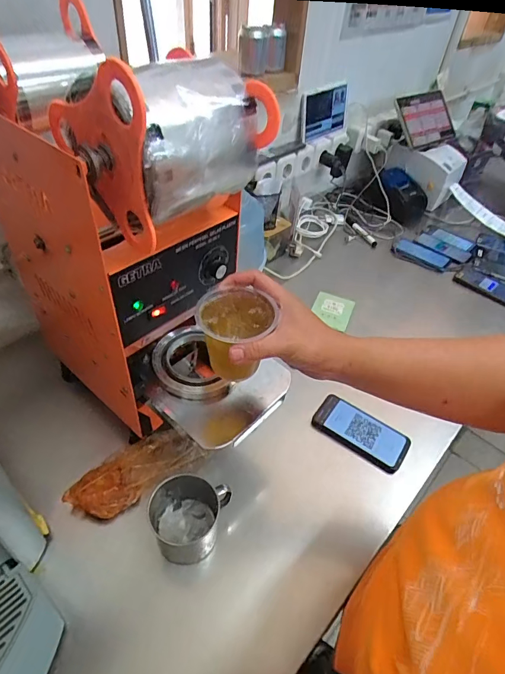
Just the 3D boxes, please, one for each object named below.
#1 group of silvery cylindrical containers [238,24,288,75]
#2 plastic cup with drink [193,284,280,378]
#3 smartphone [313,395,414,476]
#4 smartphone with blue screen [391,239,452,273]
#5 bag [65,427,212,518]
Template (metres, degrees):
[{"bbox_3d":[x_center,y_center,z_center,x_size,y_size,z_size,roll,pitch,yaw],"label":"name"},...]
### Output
[{"bbox_3d":[0.023,-0.681,0.965,0.113,0.100,0.119,2,46,-5],"label":"group of silvery cylindrical containers"},{"bbox_3d":[-0.024,0.001,0.474,0.084,0.087,0.082,4,46,-4],"label":"plastic cup with drink"},{"bbox_3d":[0.194,0.171,0.727,0.166,0.017,0.078,28,62,17],"label":"smartphone"},{"bbox_3d":[0.487,-0.237,1.170,0.160,0.009,0.085,29,61,22],"label":"smartphone with blue screen"},{"bbox_3d":[-0.179,0.208,0.637,0.213,0.042,0.083,-22,52,-26],"label":"bag"}]

